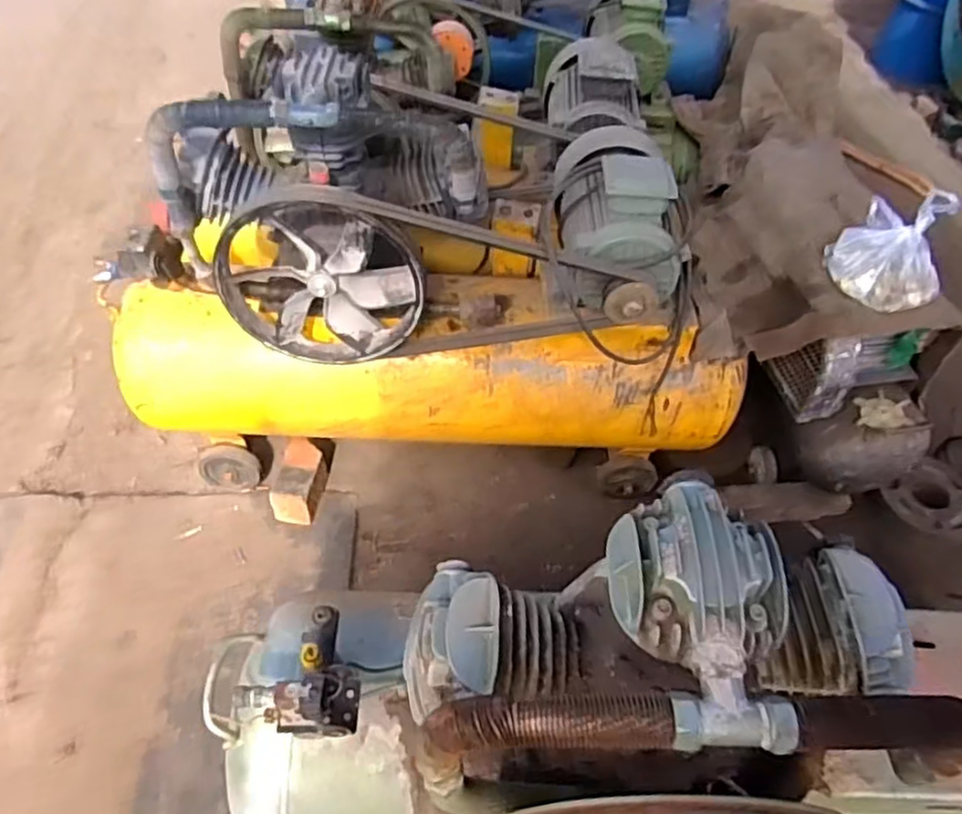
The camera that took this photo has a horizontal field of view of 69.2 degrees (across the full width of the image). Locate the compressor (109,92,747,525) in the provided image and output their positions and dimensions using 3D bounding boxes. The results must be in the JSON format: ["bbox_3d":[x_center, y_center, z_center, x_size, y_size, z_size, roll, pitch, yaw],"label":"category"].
[{"bbox_3d":[-0.120,-0.199,1.464,1.258,0.910,0.417,0,49,-6],"label":"compressor"}]

